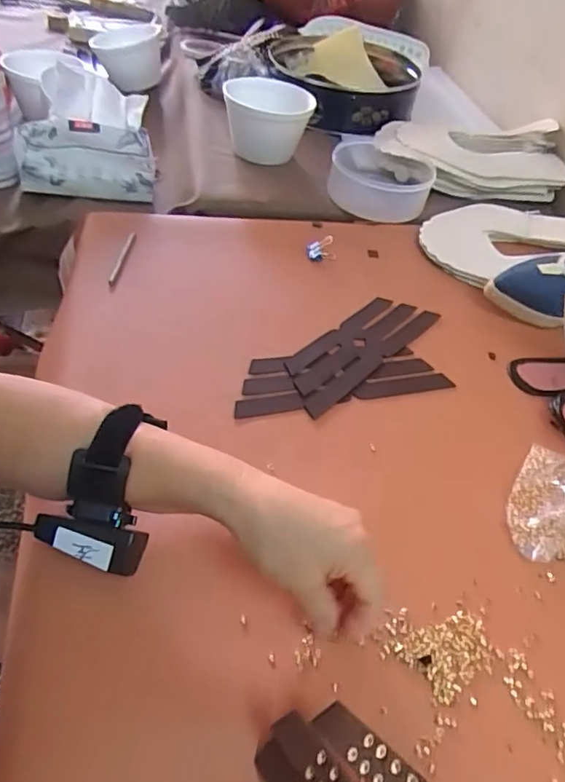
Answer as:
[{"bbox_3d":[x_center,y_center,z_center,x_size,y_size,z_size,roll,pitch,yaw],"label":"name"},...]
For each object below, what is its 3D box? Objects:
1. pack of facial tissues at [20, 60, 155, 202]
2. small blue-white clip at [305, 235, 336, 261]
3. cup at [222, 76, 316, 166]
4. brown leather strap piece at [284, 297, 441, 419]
[{"bbox_3d":[-0.271,-0.321,0.794,0.175,0.089,0.055,1,46,-10],"label":"pack of facial tissues"},{"bbox_3d":[0.047,-0.178,0.699,0.032,0.025,0.030,-11,50,-17],"label":"small blue-white clip"},{"bbox_3d":[-0.024,-0.398,0.829,0.121,0.076,0.139,-6,48,-16],"label":"cup"},{"bbox_3d":[0.081,-0.047,0.597,0.067,0.004,0.210,40,54,20],"label":"brown leather strap piece"}]

